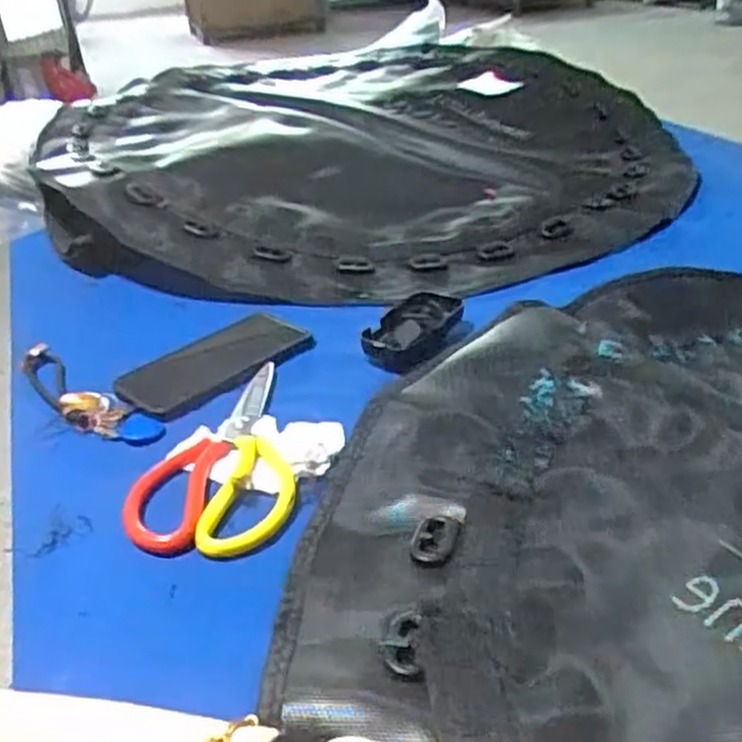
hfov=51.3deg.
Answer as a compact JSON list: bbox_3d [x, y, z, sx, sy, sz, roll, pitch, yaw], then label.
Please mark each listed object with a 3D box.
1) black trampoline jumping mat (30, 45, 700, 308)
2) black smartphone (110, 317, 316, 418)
[{"bbox_3d":[-0.002,-0.330,1.092,0.802,0.091,0.827,6,33,16],"label":"black trampoline jumping mat"},{"bbox_3d":[-0.135,-0.012,0.669,0.081,0.006,0.165,25,42,38],"label":"black smartphone"}]

